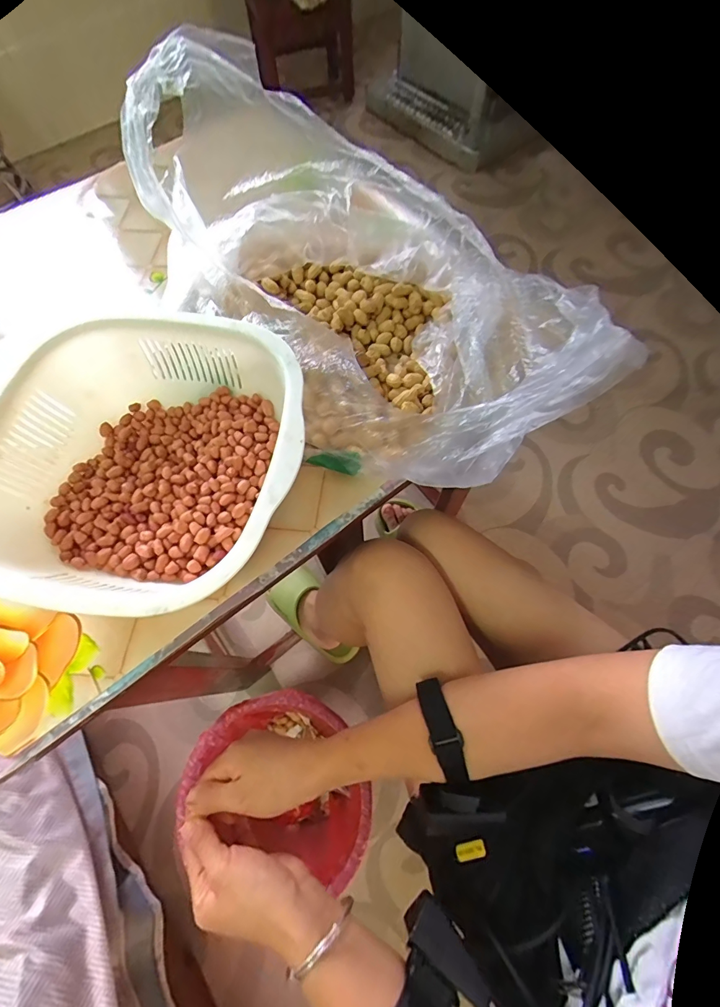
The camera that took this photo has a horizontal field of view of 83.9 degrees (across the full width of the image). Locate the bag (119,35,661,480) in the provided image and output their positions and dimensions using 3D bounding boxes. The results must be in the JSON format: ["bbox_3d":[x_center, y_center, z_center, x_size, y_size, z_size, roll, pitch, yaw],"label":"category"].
[{"bbox_3d":[0.006,-0.217,0.387,0.256,0.172,0.468,-38,72,-13],"label":"bag"}]

